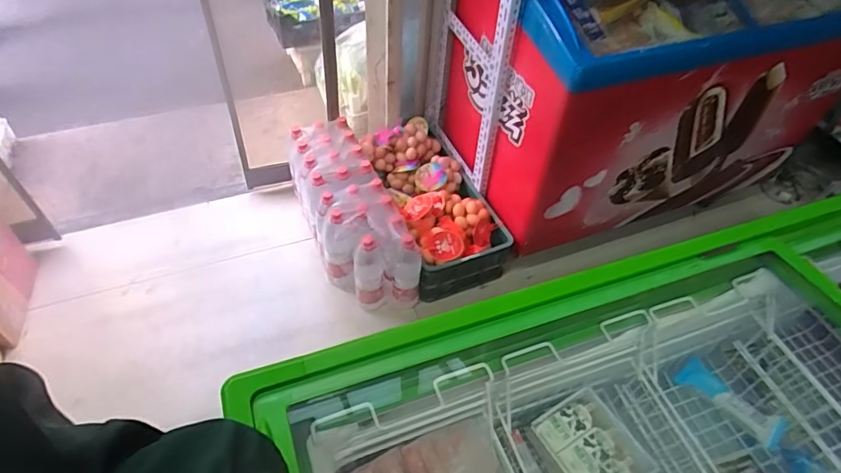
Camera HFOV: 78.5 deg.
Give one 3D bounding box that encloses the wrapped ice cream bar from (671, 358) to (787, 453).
[{"bbox_3d":[0.593,0.310,0.980,0.198,0.044,0.065,38,57,25],"label":"wrapped ice cream bar"}]

